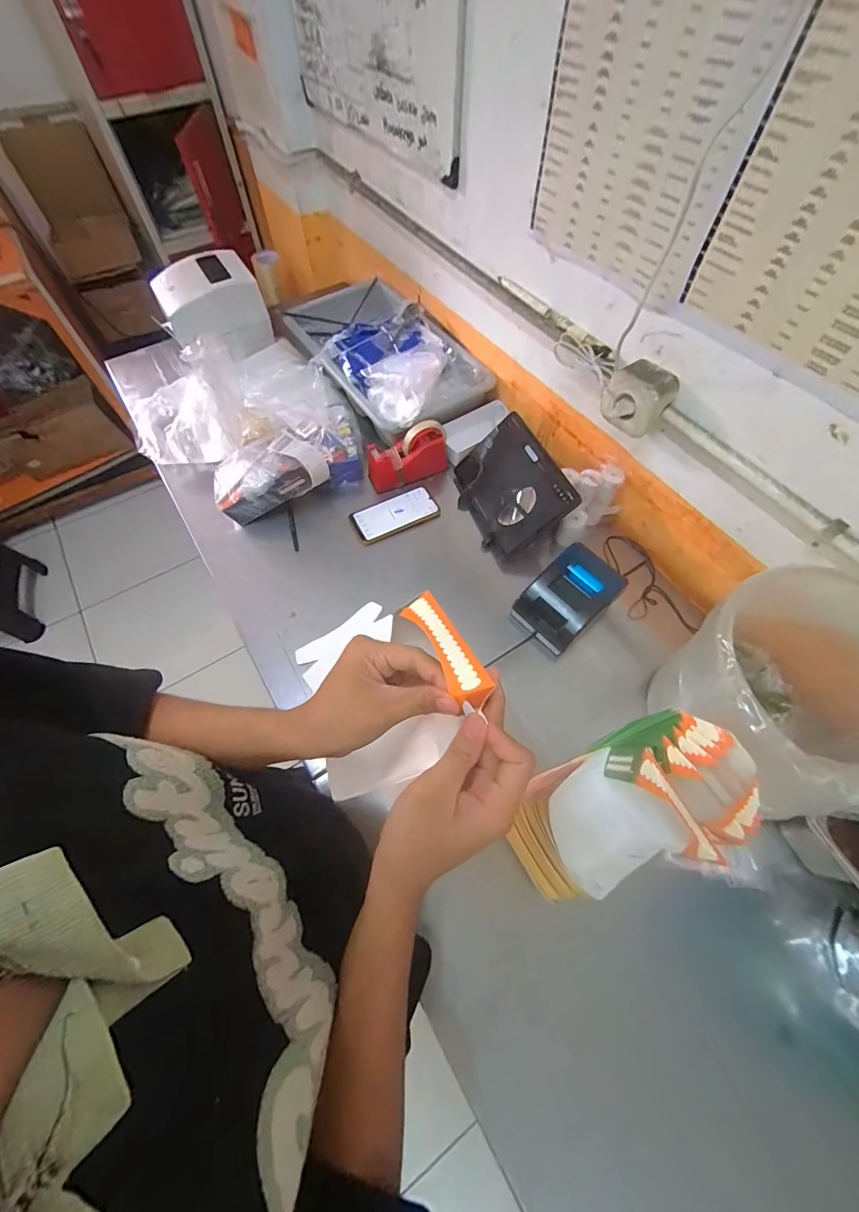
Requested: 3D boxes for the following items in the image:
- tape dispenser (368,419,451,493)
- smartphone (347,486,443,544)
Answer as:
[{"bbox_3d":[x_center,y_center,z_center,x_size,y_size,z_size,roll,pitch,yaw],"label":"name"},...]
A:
[{"bbox_3d":[-0.046,-0.306,0.853,0.163,0.089,0.058,-21,64,-11],"label":"tape dispenser"},{"bbox_3d":[-0.068,-0.180,0.846,0.173,0.015,0.086,-24,65,-12],"label":"smartphone"}]

